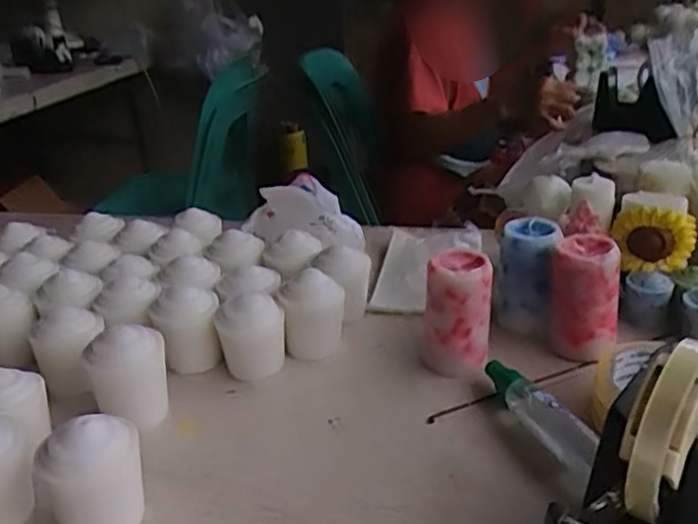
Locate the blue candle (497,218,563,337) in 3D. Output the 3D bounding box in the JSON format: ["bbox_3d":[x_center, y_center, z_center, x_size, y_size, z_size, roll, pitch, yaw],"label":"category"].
[{"bbox_3d":[0.159,0.012,0.586,0.046,0.091,0.053,8,27,22],"label":"blue candle"}]

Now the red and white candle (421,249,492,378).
[{"bbox_3d":[0.088,0.042,0.543,0.054,0.093,0.048,2,26,11],"label":"red and white candle"}]

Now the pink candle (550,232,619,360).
[{"bbox_3d":[0.194,0.029,0.547,0.051,0.096,0.043,5,27,18],"label":"pink candle"}]

